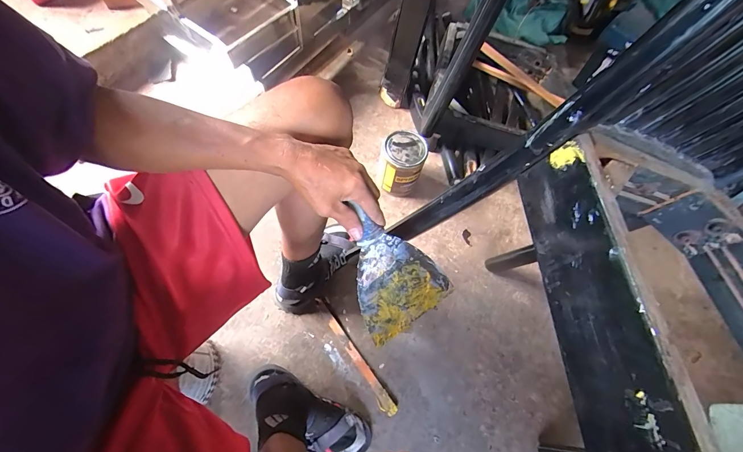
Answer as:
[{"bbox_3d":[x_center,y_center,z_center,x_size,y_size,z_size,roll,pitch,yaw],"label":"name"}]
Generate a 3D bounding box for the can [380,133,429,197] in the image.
[{"bbox_3d":[0.072,-0.142,0.802,0.100,0.130,0.111,3,64,-2],"label":"can"}]

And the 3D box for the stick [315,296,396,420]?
[{"bbox_3d":[-0.038,0.260,0.678,0.025,0.010,0.267,-33,70,-18],"label":"stick"}]

